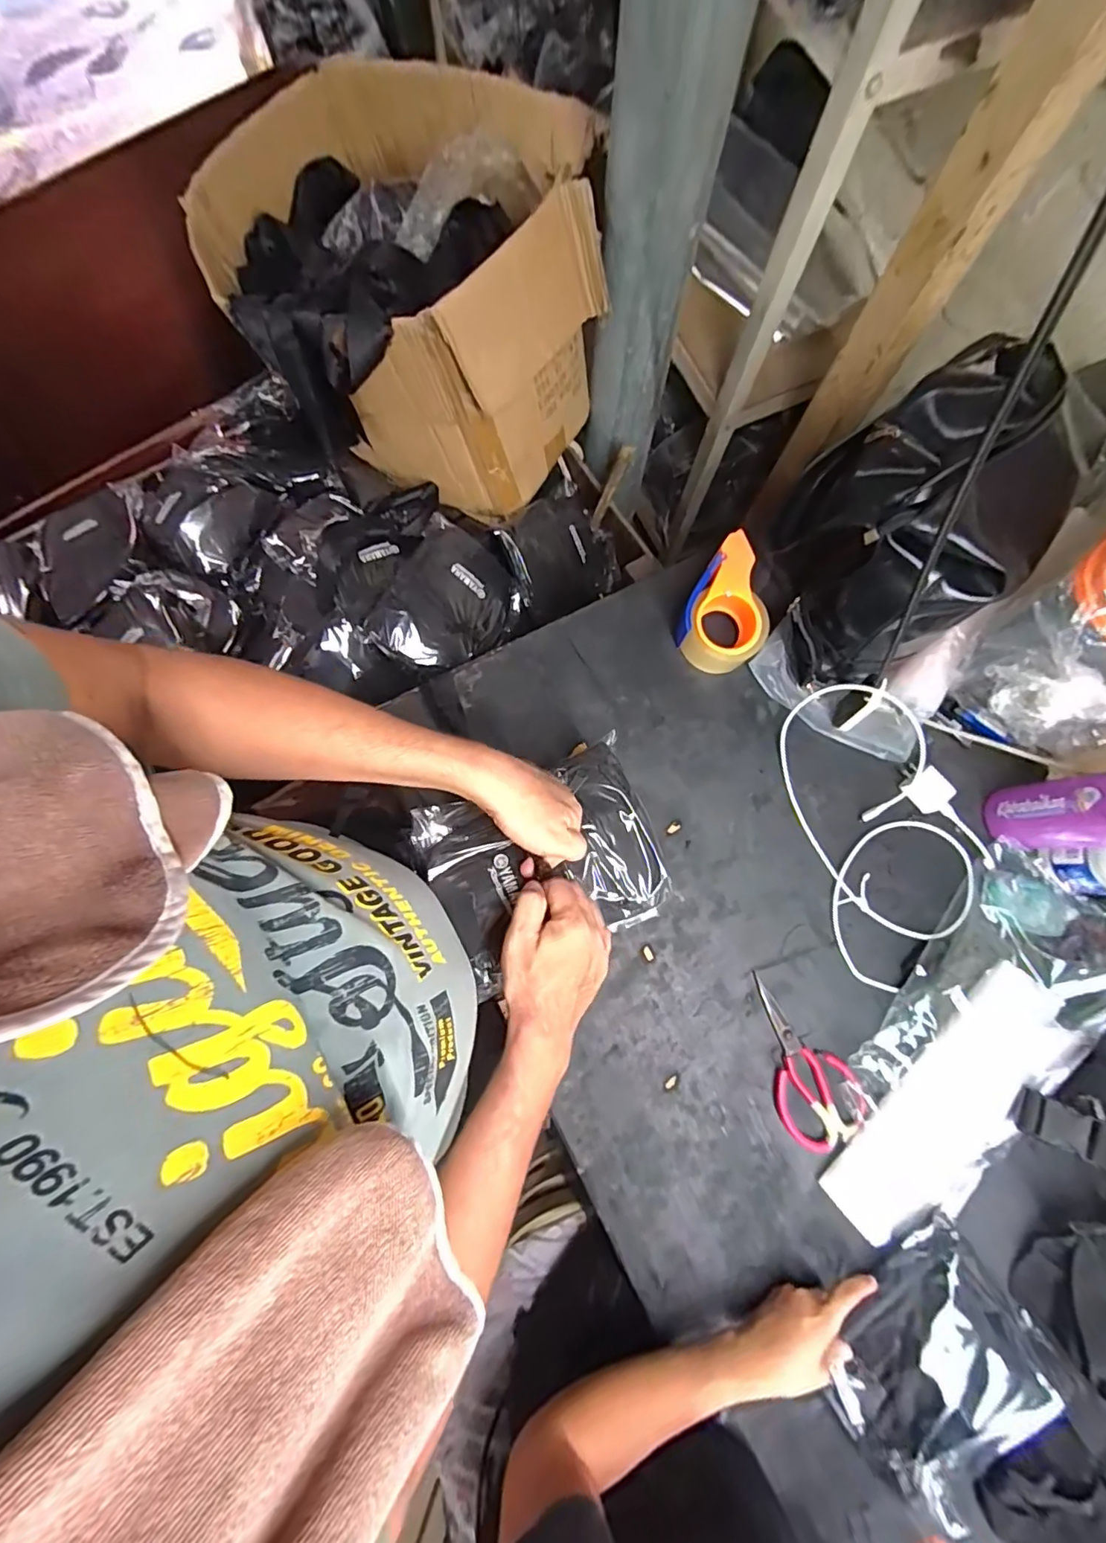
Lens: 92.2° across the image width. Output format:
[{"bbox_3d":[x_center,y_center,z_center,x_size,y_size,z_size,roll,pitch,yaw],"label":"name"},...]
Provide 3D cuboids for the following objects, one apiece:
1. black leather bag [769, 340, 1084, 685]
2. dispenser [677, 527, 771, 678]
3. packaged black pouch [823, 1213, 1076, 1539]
[{"bbox_3d":[0.377,-0.269,0.589,0.222,0.242,0.251,-29,81,-6],"label":"black leather bag"},{"bbox_3d":[0.222,-0.205,0.670,0.108,0.046,0.159,30,92,0],"label":"dispenser"},{"bbox_3d":[0.393,0.606,0.535,0.210,0.053,0.164,-40,83,-8],"label":"packaged black pouch"}]

